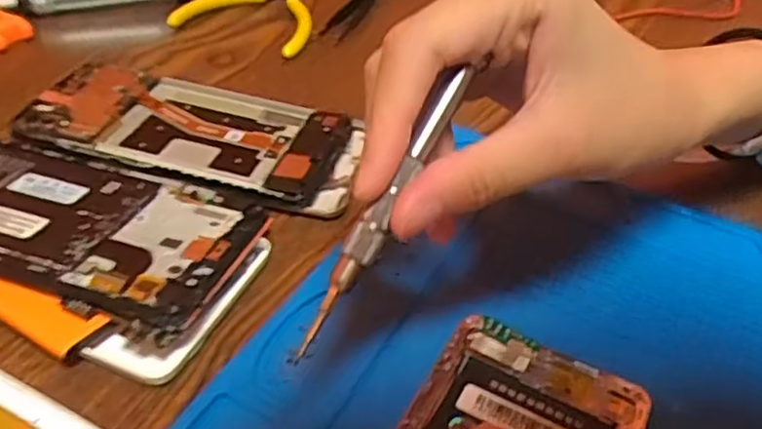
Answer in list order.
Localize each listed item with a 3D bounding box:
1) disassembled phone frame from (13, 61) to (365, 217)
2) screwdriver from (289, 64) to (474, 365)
[{"bbox_3d":[-0.090,-0.041,0.337,0.162,0.011,0.074,17,42,12],"label":"disassembled phone frame"},{"bbox_3d":[0.001,-0.001,0.196,0.009,0.006,0.094,28,84,22],"label":"screwdriver"}]

